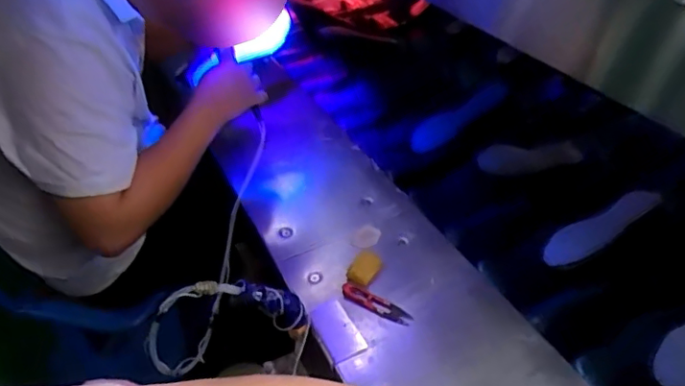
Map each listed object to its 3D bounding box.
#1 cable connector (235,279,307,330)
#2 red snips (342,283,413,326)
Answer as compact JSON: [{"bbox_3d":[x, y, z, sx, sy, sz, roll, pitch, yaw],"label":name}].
[{"bbox_3d":[-0.076,0.131,0.664,0.041,0.120,0.028,-42,47,-1],"label":"cable connector"},{"bbox_3d":[0.043,0.147,0.745,0.102,0.018,0.020,21,44,26],"label":"red snips"}]

